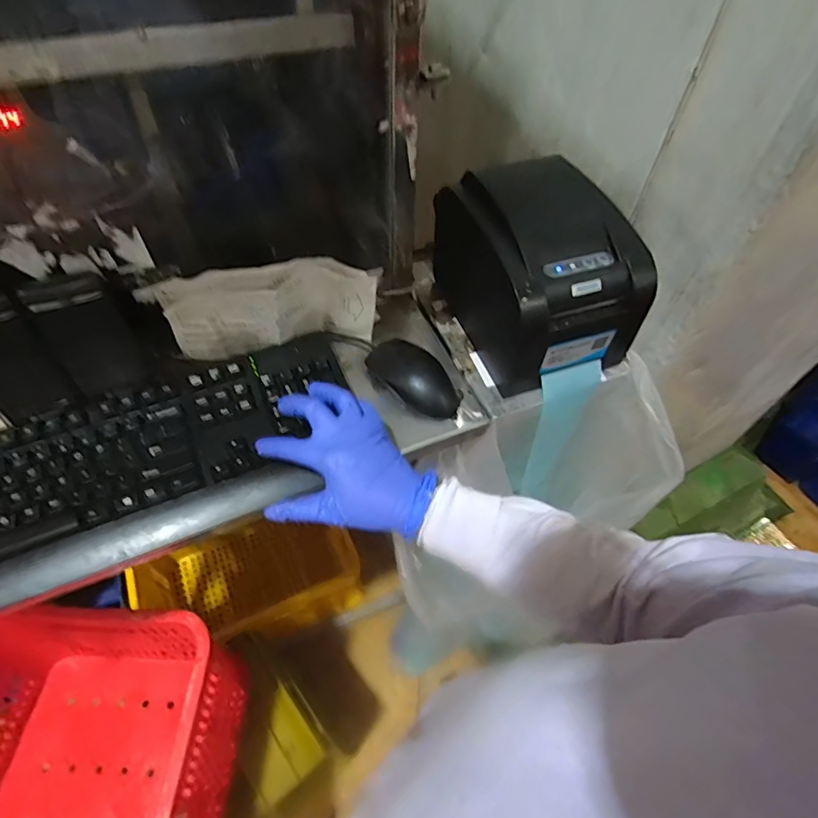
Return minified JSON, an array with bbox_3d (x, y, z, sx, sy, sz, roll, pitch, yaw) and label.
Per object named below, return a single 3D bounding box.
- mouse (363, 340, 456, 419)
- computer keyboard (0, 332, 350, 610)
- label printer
[{"bbox_3d":[0.006,-0.035,0.536,0.112,0.031,0.063,39,62,22],"label":"mouse"},{"bbox_3d":[-0.263,0.057,0.454,0.437,0.032,0.173,-24,59,-17],"label":"computer keyboard"},{"bbox_3d":[0.133,-0.149,0.536,0.163,0.162,0.203,-17,57,-14],"label":"label printer"}]

